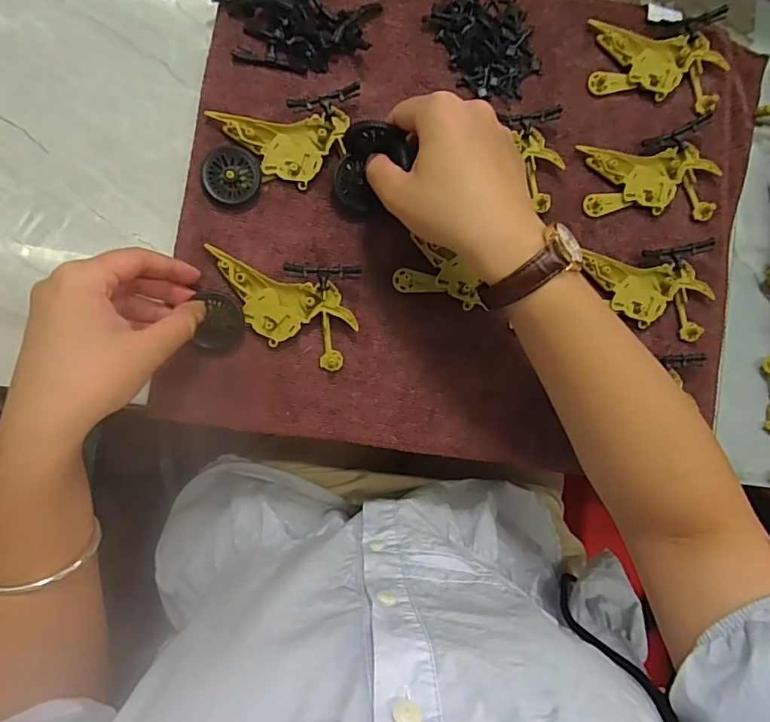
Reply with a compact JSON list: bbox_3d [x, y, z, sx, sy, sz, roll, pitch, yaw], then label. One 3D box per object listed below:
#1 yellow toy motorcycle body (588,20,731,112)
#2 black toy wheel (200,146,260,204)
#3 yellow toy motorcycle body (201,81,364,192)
[{"bbox_3d":[0.198,-0.215,0.374,0.097,0.013,0.050,9,87,-6],"label":"yellow toy motorcycle body"},{"bbox_3d":[-0.100,-0.121,0.335,0.036,0.008,0.034,0,88,-6],"label":"black toy wheel"},{"bbox_3d":[-0.060,-0.144,0.335,0.091,0.015,0.053,-13,90,-6],"label":"yellow toy motorcycle body"}]

